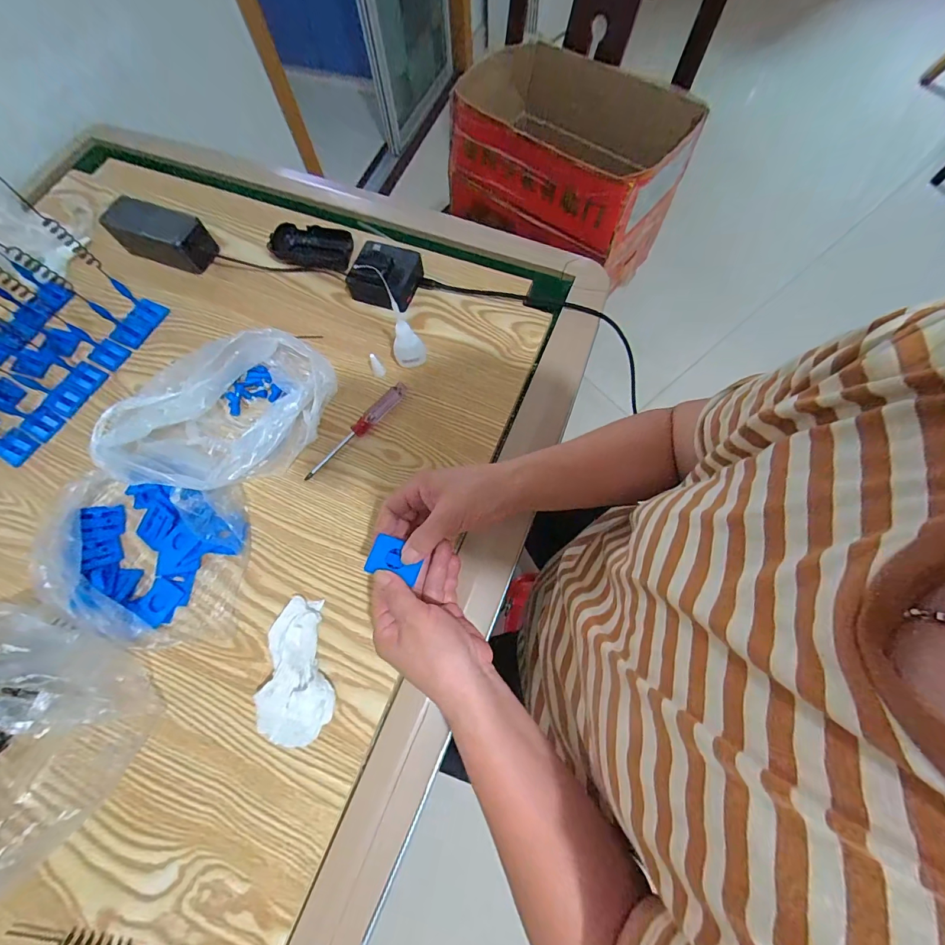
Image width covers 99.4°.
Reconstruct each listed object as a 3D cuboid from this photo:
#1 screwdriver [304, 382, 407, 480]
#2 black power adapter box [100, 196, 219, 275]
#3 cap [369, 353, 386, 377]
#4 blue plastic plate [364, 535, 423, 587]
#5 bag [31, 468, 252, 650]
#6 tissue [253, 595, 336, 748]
[{"bbox_3d":[-0.130,-0.048,0.452,0.020,0.013,0.148,42,77,16],"label":"screwdriver"},{"bbox_3d":[-0.411,-0.315,0.534,0.139,0.051,0.058,18,72,9],"label":"black power adapter box"},{"bbox_3d":[-0.112,-0.125,0.468,0.014,0.033,0.012,-25,71,-6],"label":"cap"},{"bbox_3d":[-0.065,0.074,0.342,0.045,0.004,0.032,16,64,2],"label":"blue plastic plate"},{"bbox_3d":[-0.324,0.082,0.396,0.178,0.050,0.167,-2,70,2],"label":"bag"},{"bbox_3d":[-0.164,0.181,0.369,0.063,0.023,0.120,-11,70,-1],"label":"tissue"}]

